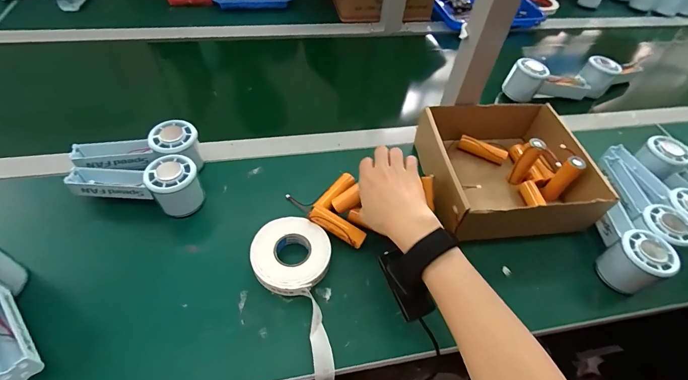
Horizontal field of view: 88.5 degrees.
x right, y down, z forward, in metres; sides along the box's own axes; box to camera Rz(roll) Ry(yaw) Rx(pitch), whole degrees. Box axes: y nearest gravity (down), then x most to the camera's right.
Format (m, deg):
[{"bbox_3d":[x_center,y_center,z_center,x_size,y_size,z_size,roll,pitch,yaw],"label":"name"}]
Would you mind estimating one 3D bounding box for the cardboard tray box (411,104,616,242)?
[{"bbox_3d":[0.210,-0.034,0.490,0.202,0.069,0.190,-3,52,-8],"label":"cardboard tray box"}]

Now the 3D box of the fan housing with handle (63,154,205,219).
[{"bbox_3d":[-0.251,-0.008,0.439,0.150,0.060,0.056,9,52,2],"label":"fan housing with handle"}]

